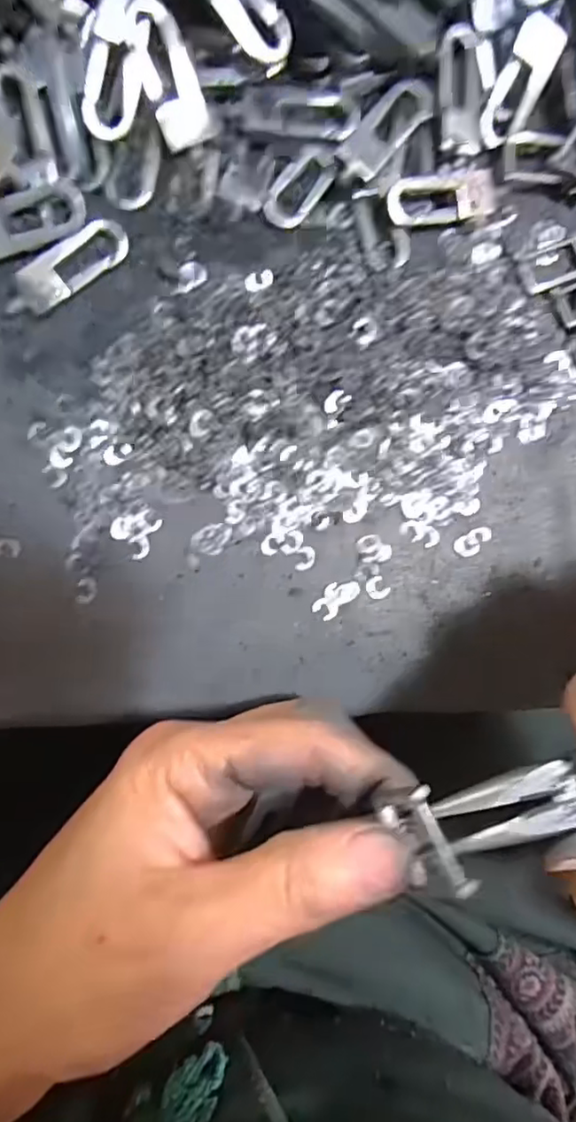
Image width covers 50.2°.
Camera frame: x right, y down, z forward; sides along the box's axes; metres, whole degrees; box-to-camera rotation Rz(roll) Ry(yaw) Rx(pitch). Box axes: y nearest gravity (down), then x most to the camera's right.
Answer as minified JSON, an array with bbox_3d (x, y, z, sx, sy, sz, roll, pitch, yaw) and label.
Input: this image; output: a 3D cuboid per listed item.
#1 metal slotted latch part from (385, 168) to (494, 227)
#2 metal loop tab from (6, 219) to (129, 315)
[{"bbox_3d":[0.053,-0.126,0.213,0.039,0.005,0.015,-12,92,-7],"label":"metal slotted latch part"},{"bbox_3d":[-0.072,-0.095,0.200,0.044,0.004,0.015,-40,95,-5],"label":"metal loop tab"}]

